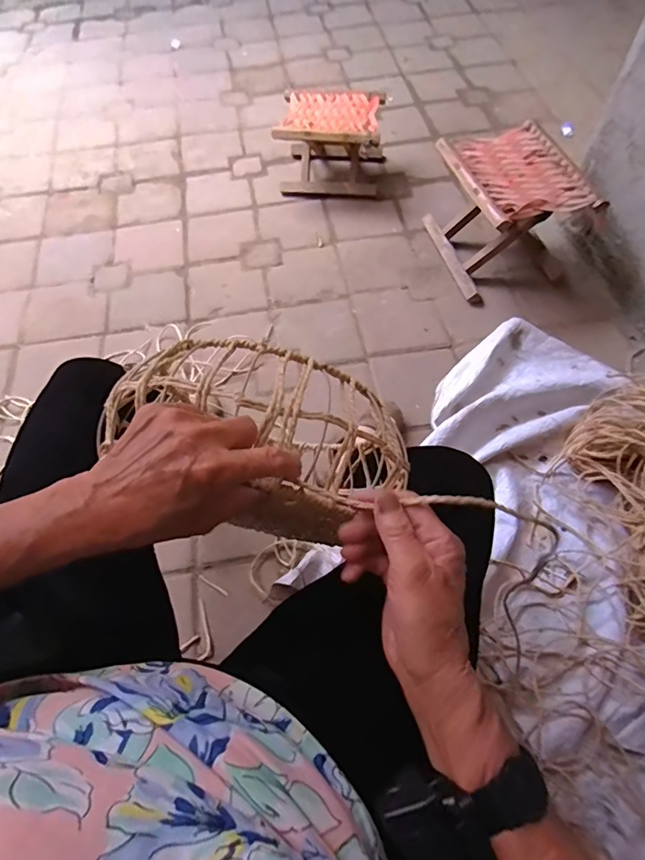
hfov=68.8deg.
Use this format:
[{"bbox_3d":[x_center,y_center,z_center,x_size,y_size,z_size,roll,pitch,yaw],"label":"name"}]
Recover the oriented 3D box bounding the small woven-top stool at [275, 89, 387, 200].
[{"bbox_3d":[0.029,-0.822,1.370,0.286,0.191,0.228,8,62,7],"label":"small woven-top stool"}]

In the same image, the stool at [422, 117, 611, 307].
[{"bbox_3d":[0.444,-0.530,1.165,0.273,0.248,0.306,-17,62,-7],"label":"stool"}]

